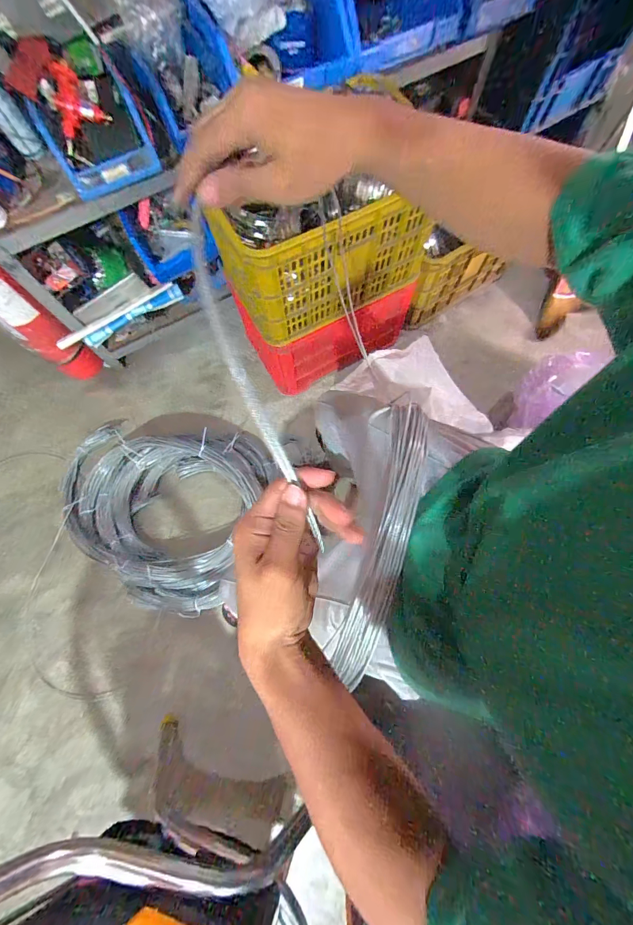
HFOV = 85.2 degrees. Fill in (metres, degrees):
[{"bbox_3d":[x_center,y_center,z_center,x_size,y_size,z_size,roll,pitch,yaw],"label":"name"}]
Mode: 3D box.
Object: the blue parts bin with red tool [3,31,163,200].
[{"bbox_3d":[-0.519,-0.781,0.781,0.228,0.135,0.278,-32,75,-7],"label":"blue parts bin with red tool"}]

